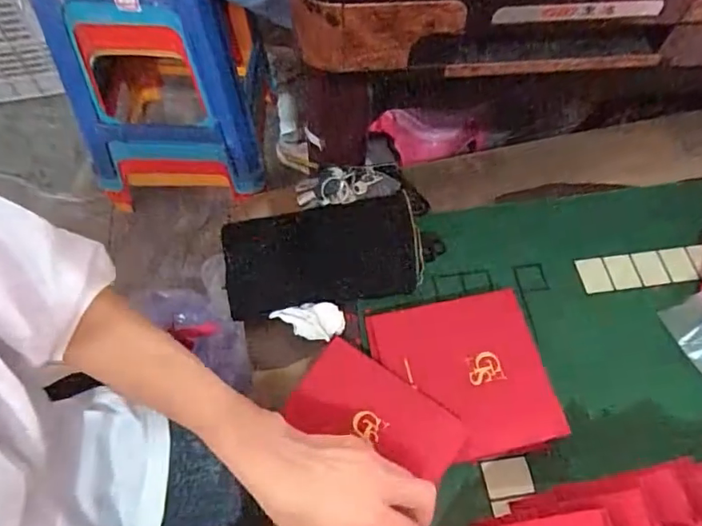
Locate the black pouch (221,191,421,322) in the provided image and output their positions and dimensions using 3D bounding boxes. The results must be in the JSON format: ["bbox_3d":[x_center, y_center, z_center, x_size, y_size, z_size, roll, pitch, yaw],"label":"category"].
[{"bbox_3d":[-0.030,-0.009,0.533,0.195,0.022,0.110,-8,61,-6],"label":"black pouch"}]

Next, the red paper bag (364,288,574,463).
[{"bbox_3d":[0.099,0.101,0.464,0.142,0.022,0.140,-9,61,-7],"label":"red paper bag"}]

